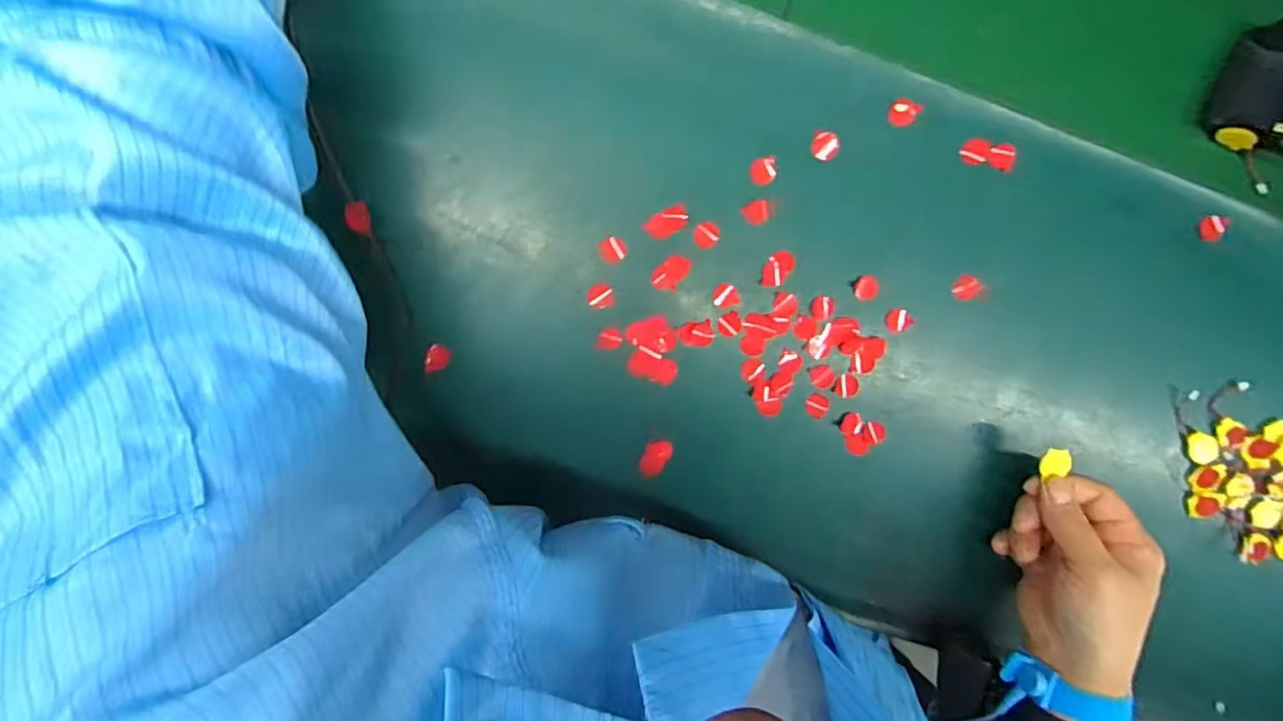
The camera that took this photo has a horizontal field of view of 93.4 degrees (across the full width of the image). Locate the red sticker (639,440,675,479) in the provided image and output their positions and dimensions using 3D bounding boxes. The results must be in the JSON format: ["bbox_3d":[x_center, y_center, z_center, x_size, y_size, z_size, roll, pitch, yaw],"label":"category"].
[{"bbox_3d":[0.009,0.065,0.404,0.017,0.004,0.027,37,96,-8],"label":"red sticker"}]

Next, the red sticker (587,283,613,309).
[{"bbox_3d":[-0.027,-0.041,0.391,0.016,0.004,0.016,-3,100,-2],"label":"red sticker"}]

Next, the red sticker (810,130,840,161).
[{"bbox_3d":[0.114,-0.133,0.375,0.018,0.004,0.017,32,97,-7],"label":"red sticker"}]

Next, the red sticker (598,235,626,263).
[{"bbox_3d":[-0.018,-0.071,0.386,0.016,0.004,0.017,-29,99,2],"label":"red sticker"}]

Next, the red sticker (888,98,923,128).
[{"bbox_3d":[0.163,-0.153,0.374,0.020,0.004,0.016,8,99,-4],"label":"red sticker"}]

